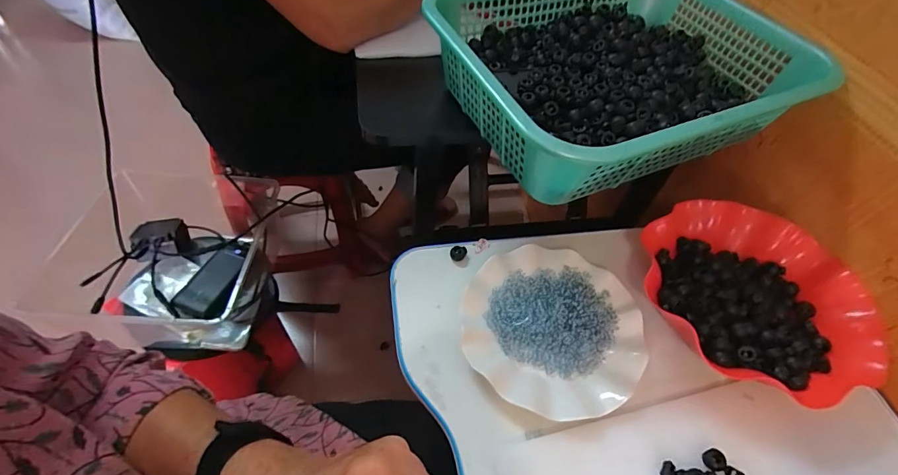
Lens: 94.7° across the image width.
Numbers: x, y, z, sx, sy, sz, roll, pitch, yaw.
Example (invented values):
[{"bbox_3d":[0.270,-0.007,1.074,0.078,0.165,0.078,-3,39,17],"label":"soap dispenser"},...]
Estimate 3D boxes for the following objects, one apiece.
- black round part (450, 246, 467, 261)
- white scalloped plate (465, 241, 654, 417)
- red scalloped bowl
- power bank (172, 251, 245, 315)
[{"bbox_3d":[0.011,0.019,0.482,0.018,0.012,0.015,10,53,2],"label":"black round part"},{"bbox_3d":[0.105,0.090,0.426,0.177,0.024,0.179,3,53,-4],"label":"white scalloped plate"},{"bbox_3d":[0.317,0.060,0.438,0.226,0.044,0.220,3,53,-4],"label":"red scalloped bowl"},{"bbox_3d":[-0.431,0.076,0.756,0.062,0.024,0.132,22,54,11],"label":"power bank"}]

